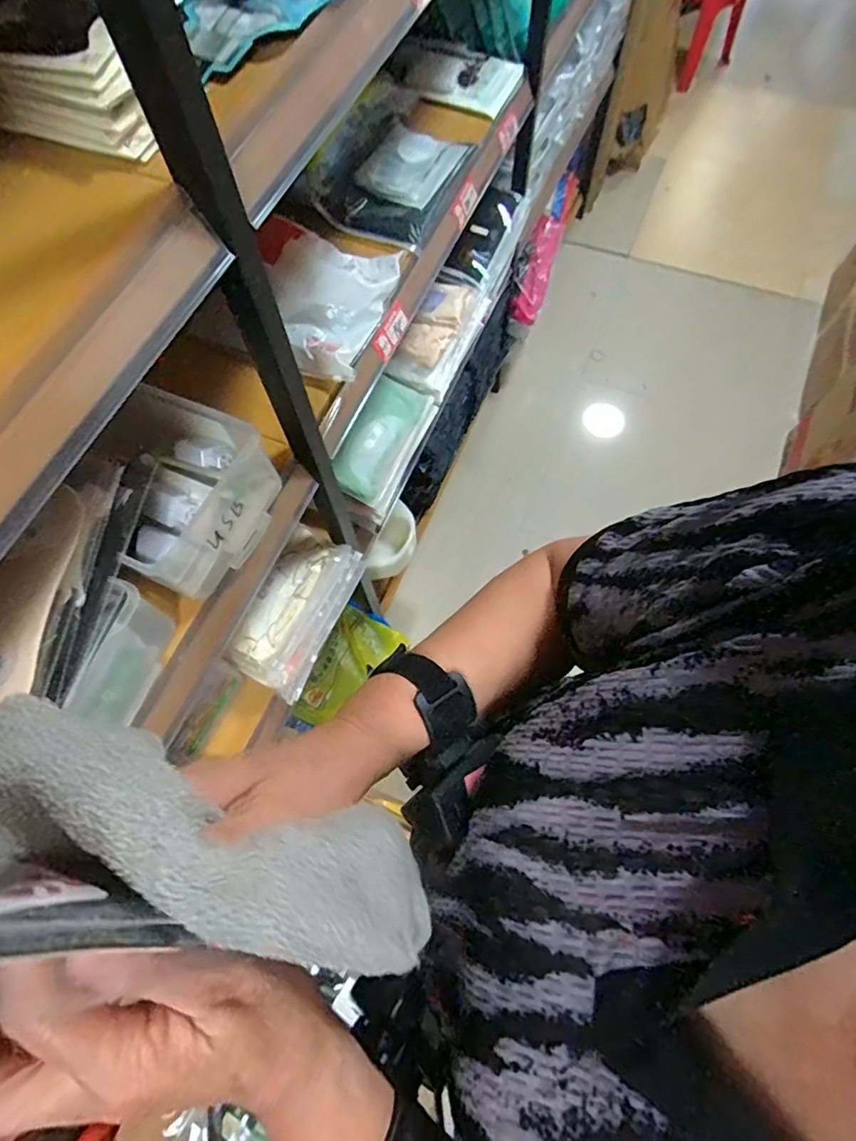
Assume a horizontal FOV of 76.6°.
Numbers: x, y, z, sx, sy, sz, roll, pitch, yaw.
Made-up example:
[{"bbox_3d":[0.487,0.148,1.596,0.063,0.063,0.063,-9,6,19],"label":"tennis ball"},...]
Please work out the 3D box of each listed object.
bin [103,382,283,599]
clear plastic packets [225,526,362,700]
[{"bbox_3d":[-0.282,-0.078,0.609,0.181,0.091,0.185,25,72,11],"label":"bin"},{"bbox_3d":[-0.221,0.064,0.911,0.108,0.135,0.262,22,71,10],"label":"clear plastic packets"}]

